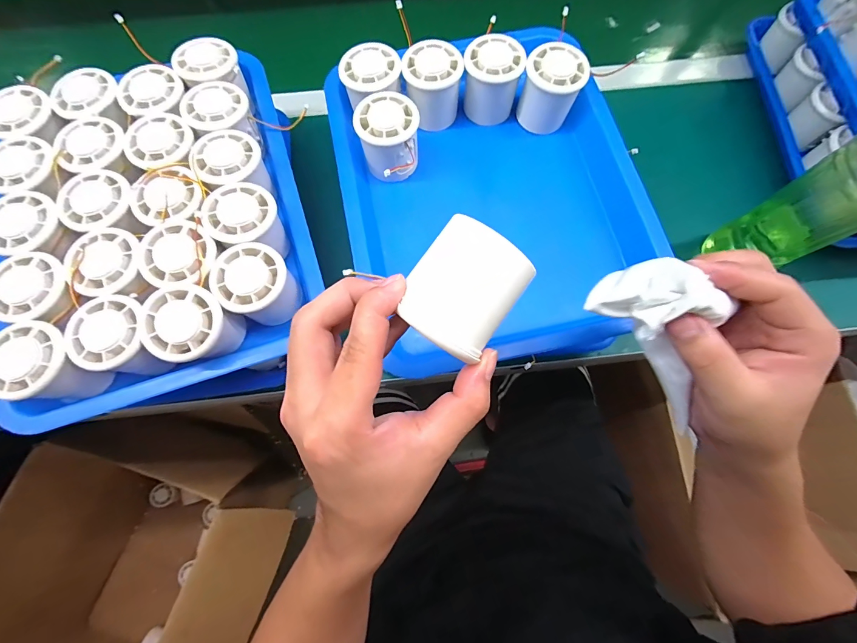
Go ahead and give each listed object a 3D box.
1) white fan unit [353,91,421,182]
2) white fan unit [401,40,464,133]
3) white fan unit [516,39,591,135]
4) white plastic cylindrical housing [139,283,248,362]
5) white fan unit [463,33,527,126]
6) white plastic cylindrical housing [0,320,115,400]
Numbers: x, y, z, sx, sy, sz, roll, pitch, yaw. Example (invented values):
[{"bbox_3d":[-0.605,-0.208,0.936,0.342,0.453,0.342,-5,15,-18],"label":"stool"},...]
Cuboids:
[{"bbox_3d":[-0.037,-0.170,0.341,0.055,0.051,0.054,0,72,0],"label":"white fan unit"},{"bbox_3d":[0.004,-0.229,0.358,0.053,0.053,0.052,-6,73,-2],"label":"white fan unit"},{"bbox_3d":[0.118,-0.224,0.352,0.054,0.054,0.049,18,73,6],"label":"white fan unit"},{"bbox_3d":[-0.184,0.003,0.282,0.057,0.039,0.053,0,72,0],"label":"white plastic cylindrical housing"},{"bbox_3d":[0.062,-0.237,0.360,0.053,0.054,0.049,13,73,4],"label":"white fan unit"},{"bbox_3d":[-0.291,0.036,0.289,0.060,0.062,0.053,13,73,4],"label":"white plastic cylindrical housing"}]

